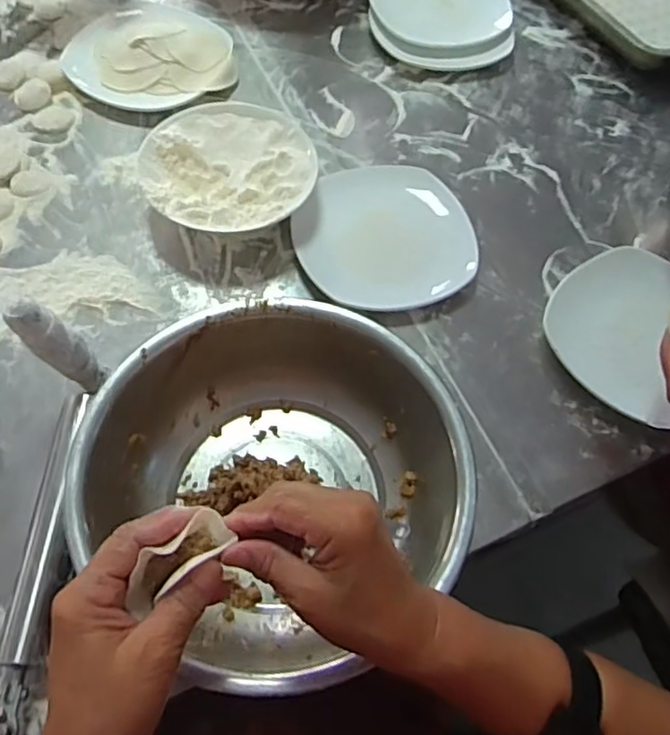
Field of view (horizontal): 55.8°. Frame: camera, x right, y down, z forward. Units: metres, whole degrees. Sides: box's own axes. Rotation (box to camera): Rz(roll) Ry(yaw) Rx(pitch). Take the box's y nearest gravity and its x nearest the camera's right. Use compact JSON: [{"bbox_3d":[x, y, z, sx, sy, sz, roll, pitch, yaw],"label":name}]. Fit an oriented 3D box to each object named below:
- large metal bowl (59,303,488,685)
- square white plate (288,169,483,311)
[{"bbox_3d":[-0.042,0.082,0.494,0.267,0.094,0.257,1,65,-3],"label":"large metal bowl"},{"bbox_3d":[0.048,-0.137,0.652,0.173,0.017,0.177,-16,67,-11],"label":"square white plate"}]

